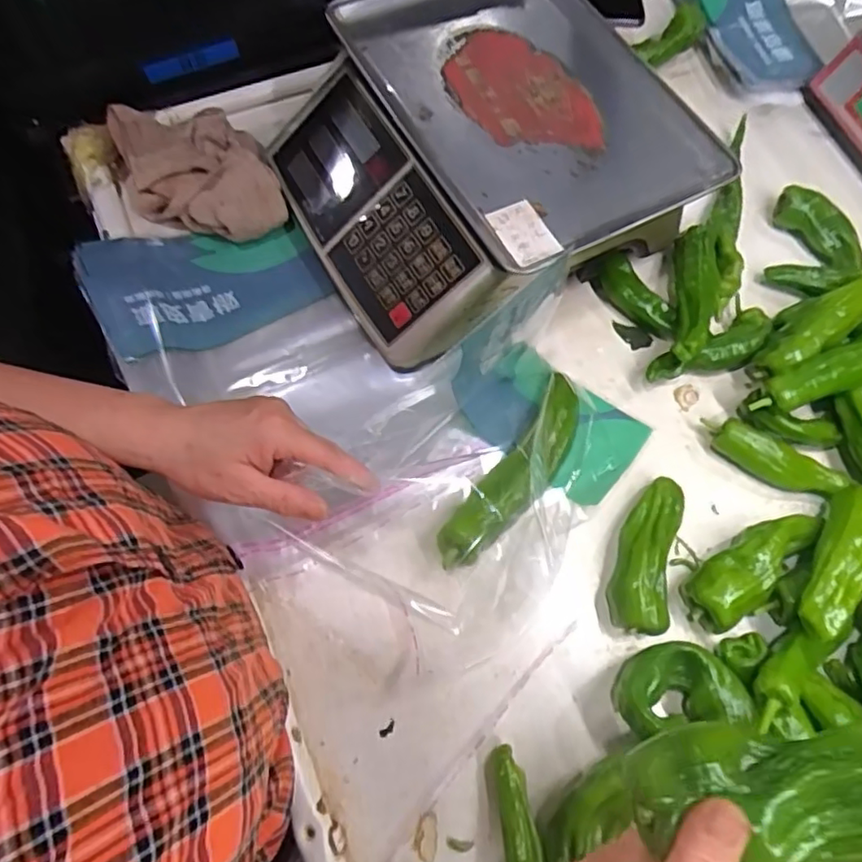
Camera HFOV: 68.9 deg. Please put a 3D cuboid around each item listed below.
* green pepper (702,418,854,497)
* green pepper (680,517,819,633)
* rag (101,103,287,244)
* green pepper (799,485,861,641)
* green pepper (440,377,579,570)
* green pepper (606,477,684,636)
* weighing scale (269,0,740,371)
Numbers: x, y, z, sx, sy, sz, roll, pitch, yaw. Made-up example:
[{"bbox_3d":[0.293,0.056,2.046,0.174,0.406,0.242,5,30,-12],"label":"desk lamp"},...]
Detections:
[{"bbox_3d":[0.292,0.024,0.534,0.116,0.027,0.032,29,70,11],"label":"green pepper"},{"bbox_3d":[0.254,0.100,0.488,0.130,0.042,0.047,-35,72,-15],"label":"green pepper"},{"bbox_3d":[-0.234,-0.257,0.627,0.139,0.042,0.182,-20,69,-9],"label":"rag"},{"bbox_3d":[0.308,0.093,0.462,0.033,0.028,0.128,32,70,11],"label":"green pepper"},{"bbox_3d":[0.072,0.034,0.515,0.043,0.036,0.187,36,71,13],"label":"green pepper"},{"bbox_3d":[0.172,0.094,0.494,0.049,0.040,0.130,17,68,6],"label":"green pepper"},{"bbox_3d":[0.047,-0.248,0.587,0.333,0.124,0.357,-25,70,-11],"label":"weighing scale"}]

